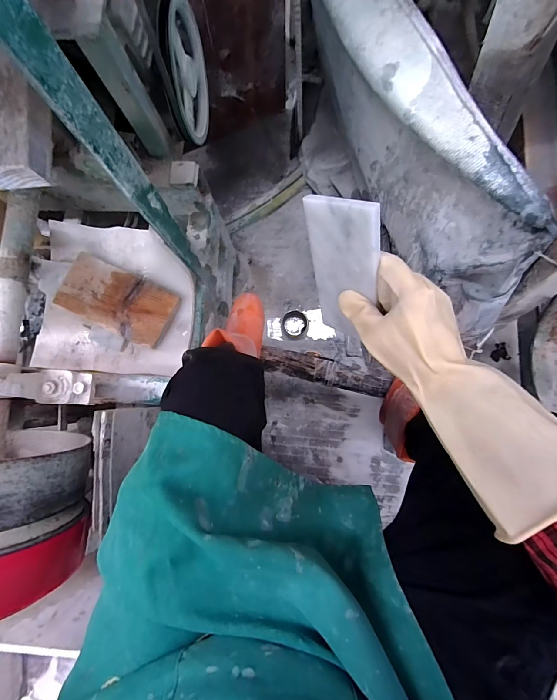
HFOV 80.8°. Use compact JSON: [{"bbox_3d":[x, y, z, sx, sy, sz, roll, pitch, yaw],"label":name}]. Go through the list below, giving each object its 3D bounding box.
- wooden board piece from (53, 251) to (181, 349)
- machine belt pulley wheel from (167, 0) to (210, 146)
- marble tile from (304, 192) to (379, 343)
[{"bbox_3d":[-0.336,-0.104,0.684,0.241,0.020,0.123,25,86,7],"label":"wooden board piece"},{"bbox_3d":[-0.160,-0.491,0.588,0.016,0.191,0.191,2,83,4],"label":"machine belt pulley wheel"},{"bbox_3d":[0.064,-0.072,0.319,0.073,0.148,0.007,30,60,37],"label":"marble tile"}]

